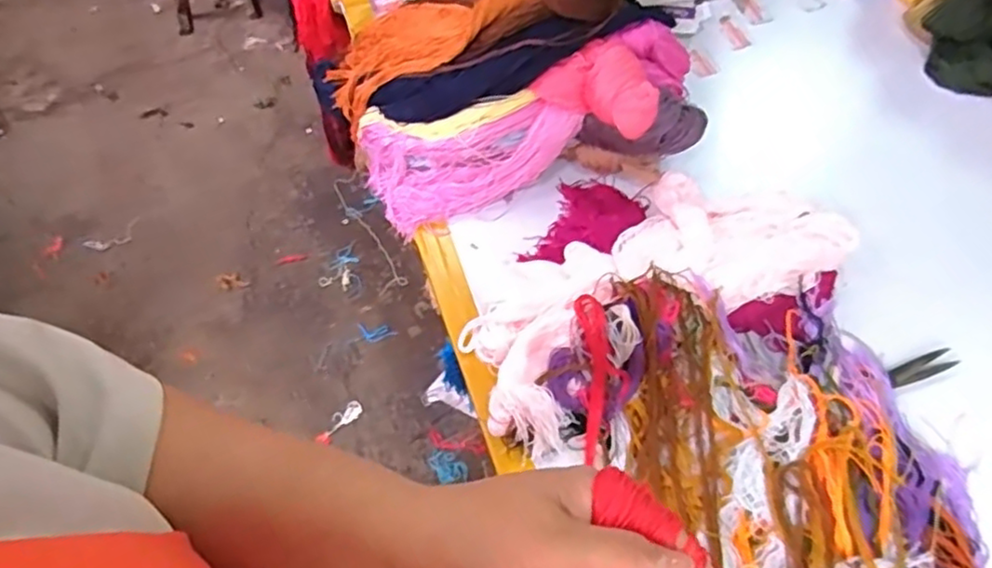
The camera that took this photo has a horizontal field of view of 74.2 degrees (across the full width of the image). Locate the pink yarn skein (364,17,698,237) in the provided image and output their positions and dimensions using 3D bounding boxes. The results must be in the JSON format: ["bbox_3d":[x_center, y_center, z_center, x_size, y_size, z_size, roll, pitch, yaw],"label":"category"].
[{"bbox_3d":[0.037,-0.193,0.821,0.422,0.092,0.140,-24,62,13],"label":"pink yarn skein"}]

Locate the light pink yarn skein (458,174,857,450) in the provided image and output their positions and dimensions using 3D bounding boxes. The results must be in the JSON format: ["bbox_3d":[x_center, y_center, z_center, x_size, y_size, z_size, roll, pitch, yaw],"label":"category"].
[{"bbox_3d":[0.184,-0.011,0.776,0.493,0.076,0.215,-29,66,-16],"label":"light pink yarn skein"}]

